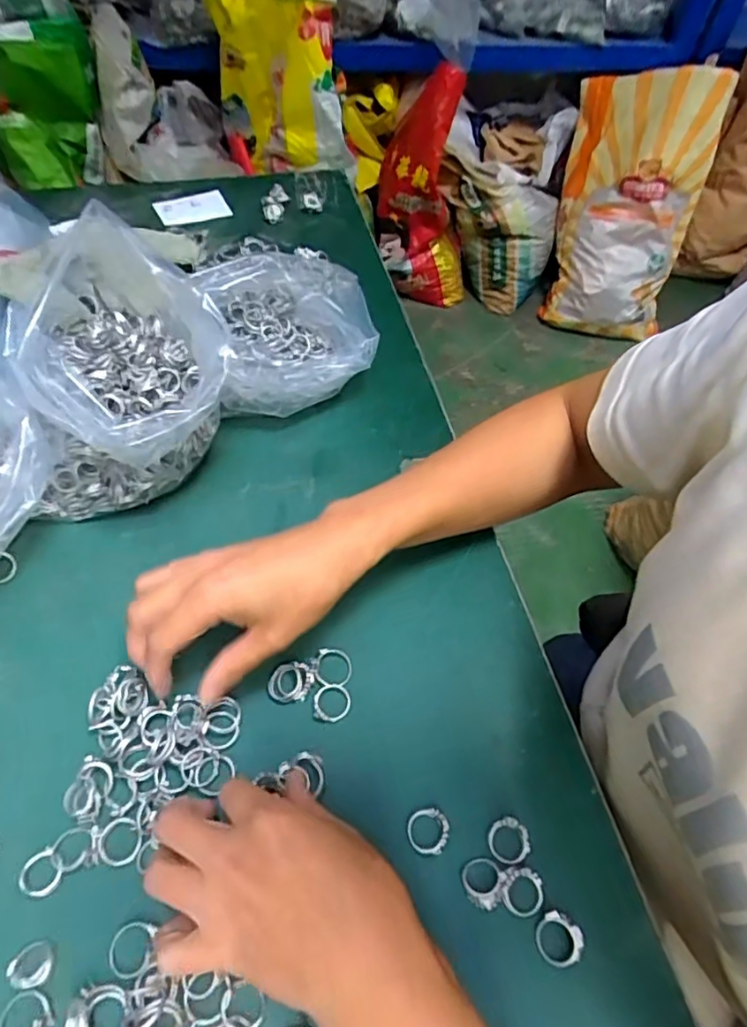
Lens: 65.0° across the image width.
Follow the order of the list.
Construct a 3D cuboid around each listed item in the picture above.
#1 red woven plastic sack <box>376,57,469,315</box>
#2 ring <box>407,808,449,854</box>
[{"bbox_3d":[0.150,-0.850,1.607,0.275,0.574,0.155,11,54,2],"label":"red woven plastic sack"},{"bbox_3d":[0.030,0.173,0.320,0.022,0.004,0.021,2,55,-3],"label":"ring"}]

